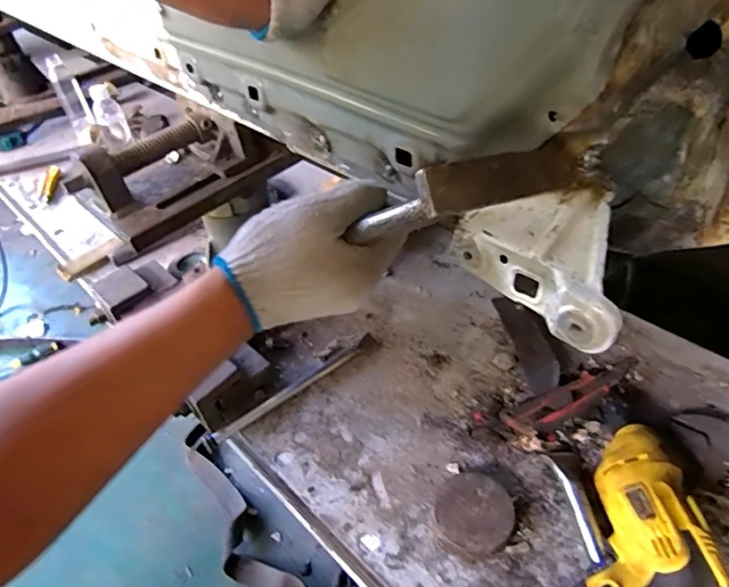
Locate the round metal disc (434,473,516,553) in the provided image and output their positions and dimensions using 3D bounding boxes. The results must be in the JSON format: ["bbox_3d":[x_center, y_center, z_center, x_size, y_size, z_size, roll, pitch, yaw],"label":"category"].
[{"bbox_3d":[0.116,0.231,0.573,0.080,0.023,0.079,-4,42,3],"label":"round metal disc"}]

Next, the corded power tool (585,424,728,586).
[{"bbox_3d":[0.254,0.239,0.501,0.117,0.082,0.243,23,50,29],"label":"corded power tool"}]

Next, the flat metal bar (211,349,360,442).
[{"bbox_3d":[-0.101,0.130,0.722,0.217,0.008,0.017,-29,47,-23],"label":"flat metal bar"}]

